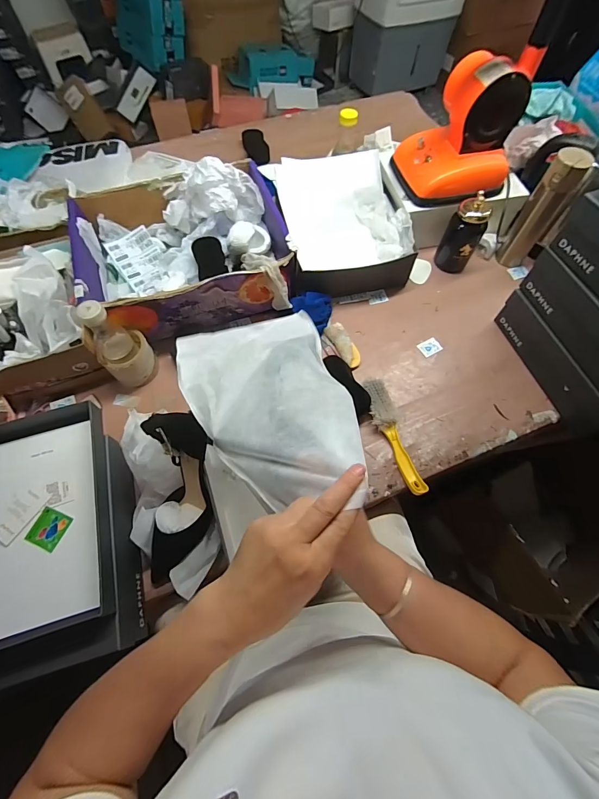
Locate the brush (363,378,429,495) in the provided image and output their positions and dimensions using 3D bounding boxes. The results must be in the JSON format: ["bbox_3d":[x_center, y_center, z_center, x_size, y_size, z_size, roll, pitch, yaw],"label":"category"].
[{"bbox_3d":[0.169,0.062,0.643,0.054,0.034,0.225,-10,66,-5],"label":"brush"}]

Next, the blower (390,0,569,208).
[{"bbox_3d":[0.323,-0.590,0.585,0.233,0.466,0.175,30,68,12],"label":"blower"}]

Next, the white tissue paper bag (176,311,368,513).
[{"bbox_3d":[-0.045,-0.001,0.428,0.193,0.038,0.325,-15,43,-2],"label":"white tissue paper bag"}]

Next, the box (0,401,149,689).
[{"bbox_3d":[-0.359,0.184,0.520,0.196,0.115,0.356,-16,66,-8],"label":"box"}]

